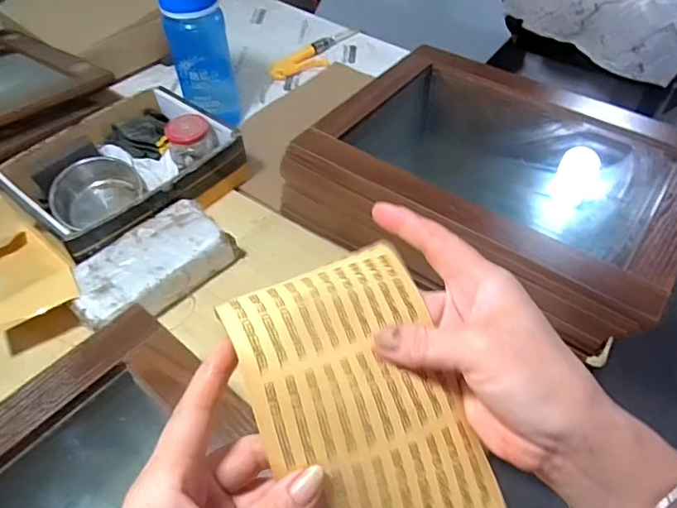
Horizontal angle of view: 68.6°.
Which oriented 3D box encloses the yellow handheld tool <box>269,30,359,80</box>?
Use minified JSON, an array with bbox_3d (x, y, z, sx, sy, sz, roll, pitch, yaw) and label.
[{"bbox_3d":[-0.038,-0.455,1.124,0.074,0.028,0.280,31,57,24],"label":"yellow handheld tool"}]

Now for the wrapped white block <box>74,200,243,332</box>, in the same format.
[{"bbox_3d":[-0.245,0.020,0.665,0.115,0.058,0.206,35,59,26],"label":"wrapped white block"}]

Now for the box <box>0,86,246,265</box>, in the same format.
[{"bbox_3d":[-0.327,-0.130,0.759,0.232,0.079,0.305,28,56,22],"label":"box"}]

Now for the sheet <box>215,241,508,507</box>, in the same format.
[{"bbox_3d":[0.016,0.096,0.255,0.105,0.036,0.186,-15,85,-21],"label":"sheet"}]

